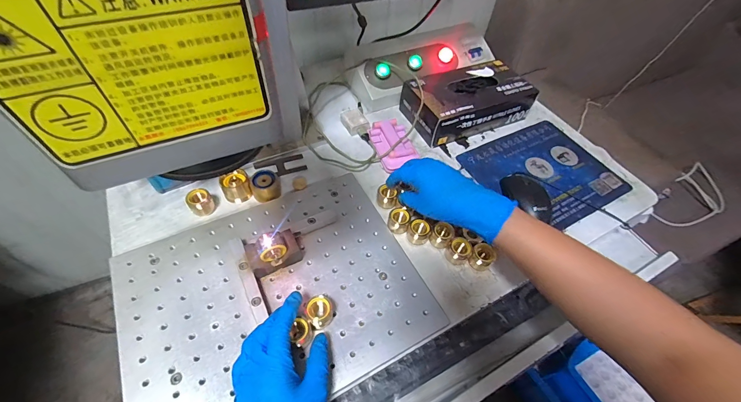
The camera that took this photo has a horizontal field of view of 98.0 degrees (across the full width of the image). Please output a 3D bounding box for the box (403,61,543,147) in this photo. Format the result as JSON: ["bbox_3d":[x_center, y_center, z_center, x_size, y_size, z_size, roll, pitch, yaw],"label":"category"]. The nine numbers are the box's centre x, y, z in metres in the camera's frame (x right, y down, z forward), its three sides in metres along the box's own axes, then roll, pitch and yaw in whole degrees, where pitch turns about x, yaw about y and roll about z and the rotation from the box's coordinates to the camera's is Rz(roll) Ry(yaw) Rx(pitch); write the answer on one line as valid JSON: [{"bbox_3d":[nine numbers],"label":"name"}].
[{"bbox_3d":[0.182,-0.190,0.608,0.223,0.070,0.119,-20,58,-19],"label":"box"}]

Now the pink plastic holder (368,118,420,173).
[{"bbox_3d":[0.041,-0.099,0.555,0.064,0.025,0.104,-13,56,-15],"label":"pink plastic holder"}]

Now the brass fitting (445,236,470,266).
[{"bbox_3d":[0.120,0.068,0.442,0.029,0.024,0.031,3,54,-4],"label":"brass fitting"}]

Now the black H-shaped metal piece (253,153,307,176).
[{"bbox_3d":[-0.145,-0.056,0.523,0.077,0.004,0.039,-15,57,-16],"label":"black H-shaped metal piece"}]

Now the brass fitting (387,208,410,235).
[{"bbox_3d":[0.041,0.026,0.456,0.028,0.026,0.029,16,54,6],"label":"brass fitting"}]

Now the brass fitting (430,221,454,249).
[{"bbox_3d":[0.101,0.050,0.455,0.028,0.023,0.028,19,54,8],"label":"brass fitting"}]

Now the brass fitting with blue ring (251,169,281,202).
[{"bbox_3d":[-0.155,-0.025,0.478,0.040,0.025,0.040,-9,55,-12],"label":"brass fitting with blue ring"}]

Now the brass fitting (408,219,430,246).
[{"bbox_3d":[0.068,0.043,0.449,0.027,0.028,0.028,3,54,-4],"label":"brass fitting"}]

